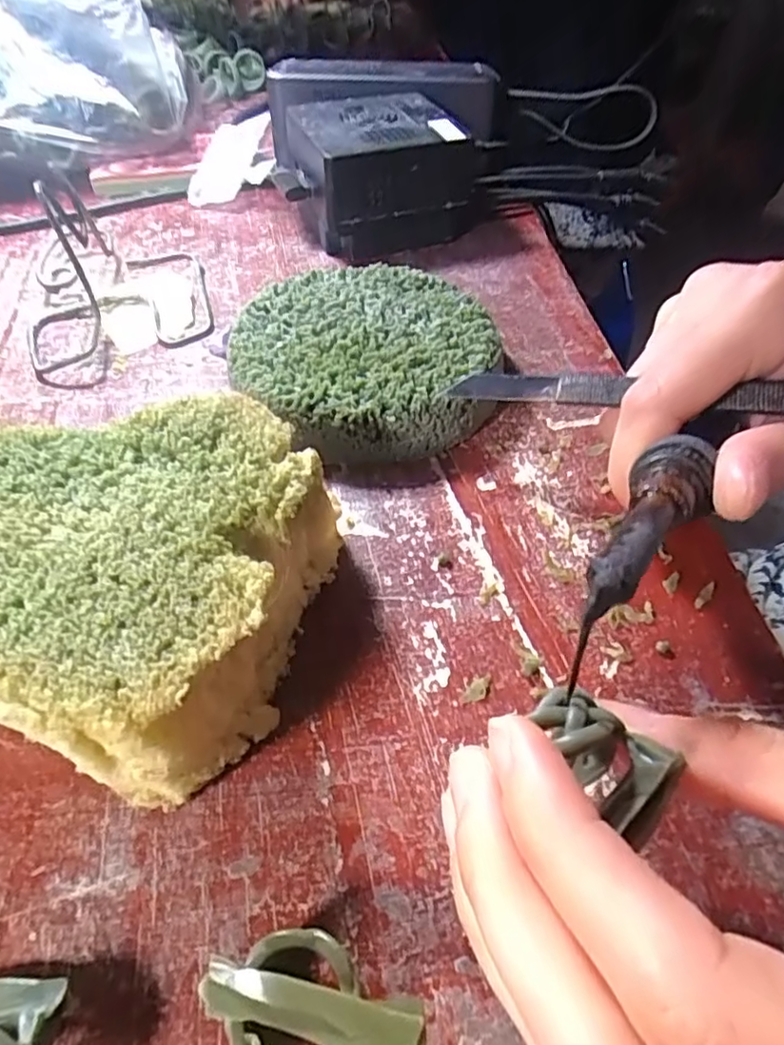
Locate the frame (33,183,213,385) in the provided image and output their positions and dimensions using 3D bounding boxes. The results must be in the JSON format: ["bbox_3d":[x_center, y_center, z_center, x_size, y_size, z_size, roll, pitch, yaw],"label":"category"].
[{"bbox_3d":[-0.131,-0.126,0.287,0.076,0.023,0.161,-13,52,-11],"label":"frame"}]

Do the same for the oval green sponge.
[{"bbox_3d":[-0.010,-0.064,0.235,0.096,0.026,0.094,2,50,1],"label":"oval green sponge"}]

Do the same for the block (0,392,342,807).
[{"bbox_3d":[-0.070,0.013,0.160,0.105,0.043,0.094,17,52,13],"label":"block"}]

